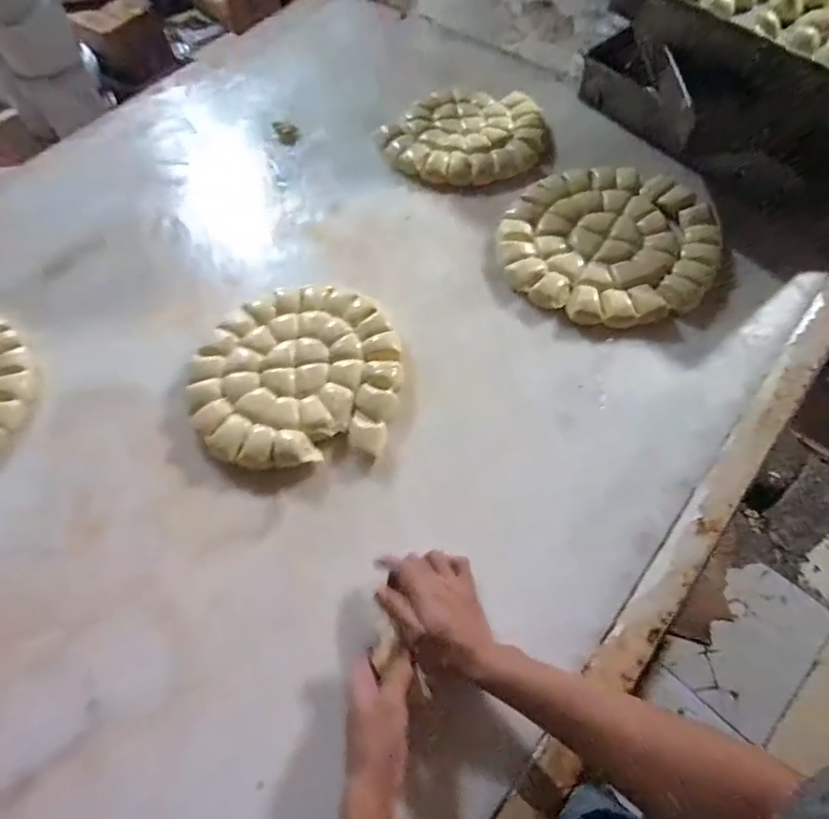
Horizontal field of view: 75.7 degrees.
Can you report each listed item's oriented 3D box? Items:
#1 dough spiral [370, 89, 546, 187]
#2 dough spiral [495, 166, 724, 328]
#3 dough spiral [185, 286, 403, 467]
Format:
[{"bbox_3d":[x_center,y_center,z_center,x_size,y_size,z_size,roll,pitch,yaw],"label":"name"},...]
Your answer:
[{"bbox_3d":[0.084,-0.477,0.921,0.271,0.035,0.225,5,61,4],"label":"dough spiral"},{"bbox_3d":[0.294,-0.261,0.796,0.297,0.045,0.324,26,65,15],"label":"dough spiral"},{"bbox_3d":[-0.151,-0.051,0.688,0.256,0.026,0.254,-5,61,-1],"label":"dough spiral"}]

